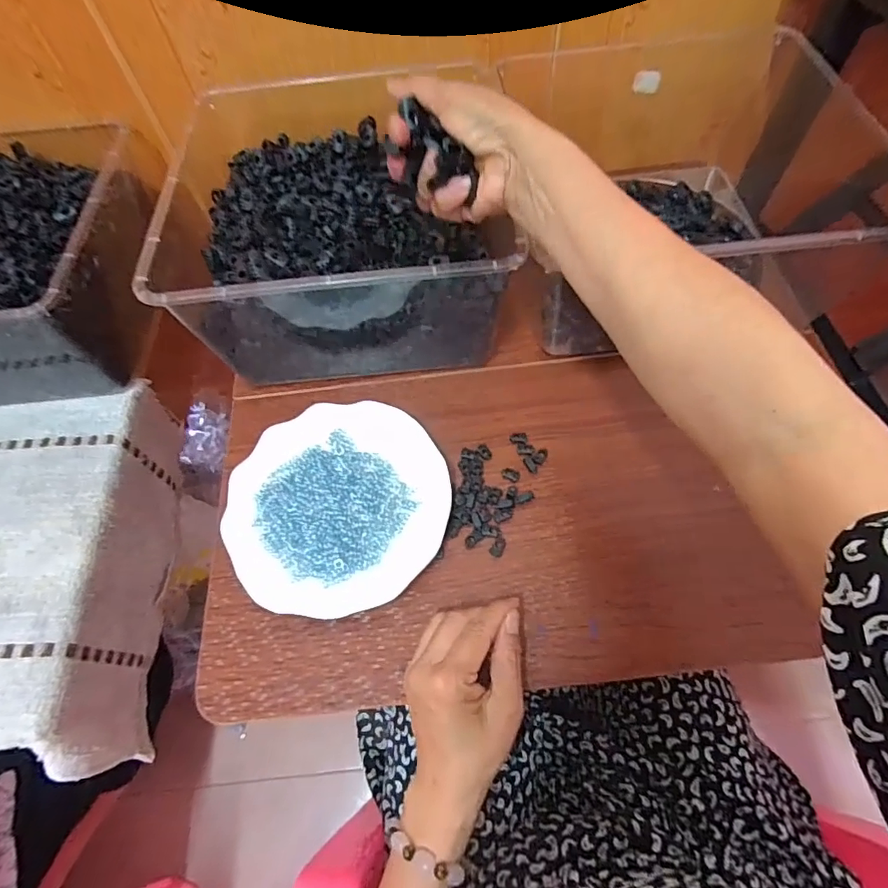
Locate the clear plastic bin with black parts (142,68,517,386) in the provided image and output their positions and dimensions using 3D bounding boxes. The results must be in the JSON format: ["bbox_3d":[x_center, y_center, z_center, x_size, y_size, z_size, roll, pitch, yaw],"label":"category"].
[{"bbox_3d":[-0.097,-0.198,0.483,0.271,0.142,0.253,-5,63,1],"label":"clear plastic bin with black parts"}]

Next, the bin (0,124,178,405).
[{"bbox_3d":[-0.491,-0.210,0.537,0.313,0.164,0.302,-1,63,2],"label":"bin"}]

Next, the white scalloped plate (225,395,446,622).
[{"bbox_3d":[-0.089,0.049,0.421,0.178,0.023,0.179,-1,63,2],"label":"white scalloped plate"}]

